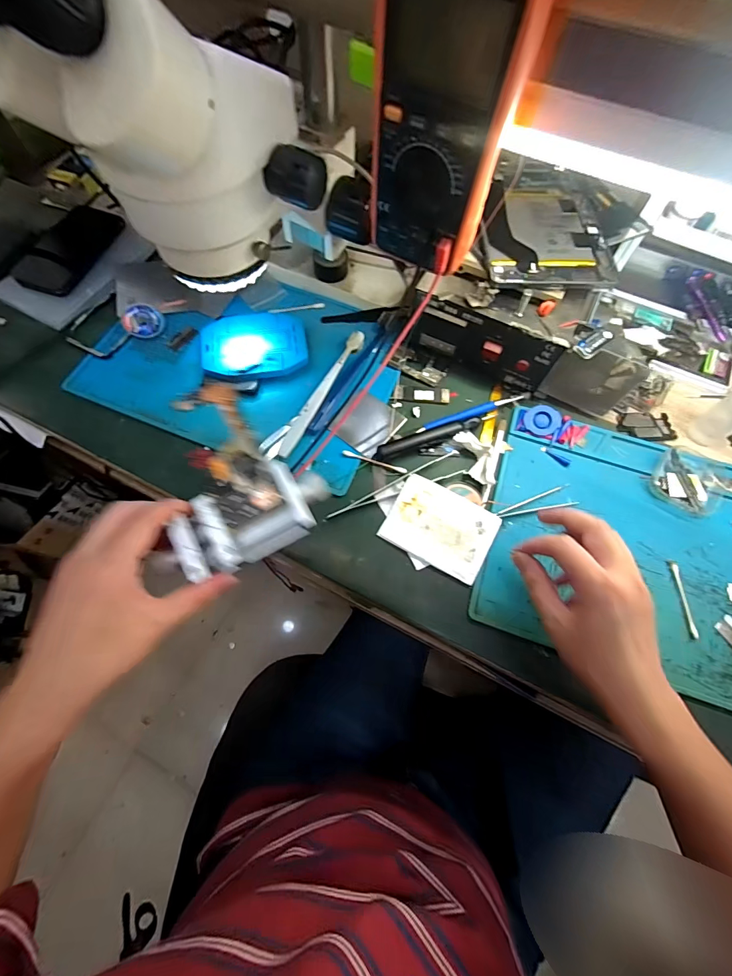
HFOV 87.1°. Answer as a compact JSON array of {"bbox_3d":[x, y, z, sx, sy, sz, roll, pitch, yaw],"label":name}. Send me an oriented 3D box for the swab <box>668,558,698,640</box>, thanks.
[{"bbox_3d":[0.300,0.104,0.364,0.008,0.005,0.070,0,70,-1],"label":"swab"}]

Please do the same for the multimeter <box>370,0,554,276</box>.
[{"bbox_3d":[0.049,-0.236,0.255,0.085,0.172,0.032,35,71,12],"label":"multimeter"}]

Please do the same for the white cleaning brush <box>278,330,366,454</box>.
[{"bbox_3d":[-0.048,-0.111,0.438,0.016,0.007,0.180,25,69,9],"label":"white cleaning brush"}]

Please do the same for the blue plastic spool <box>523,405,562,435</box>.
[{"bbox_3d":[0.197,-0.075,0.429,0.038,0.006,0.034,22,87,11],"label":"blue plastic spool"}]

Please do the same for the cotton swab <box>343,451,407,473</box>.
[{"bbox_3d":[0.009,-0.028,0.415,0.071,0.006,0.006,16,71,5],"label":"cotton swab"}]

